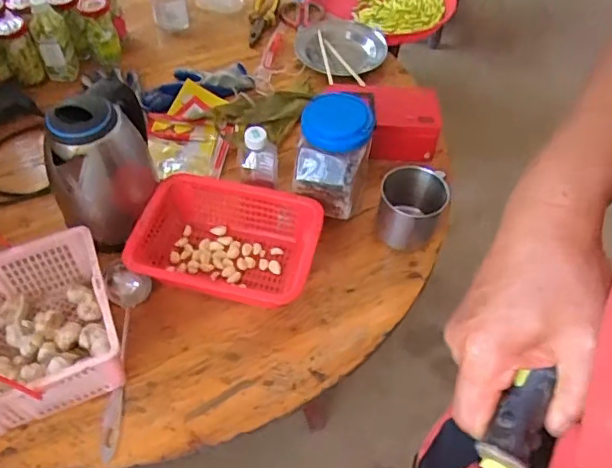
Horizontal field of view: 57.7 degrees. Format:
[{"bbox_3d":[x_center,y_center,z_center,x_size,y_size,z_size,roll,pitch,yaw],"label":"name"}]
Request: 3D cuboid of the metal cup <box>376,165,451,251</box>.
[{"bbox_3d":[0.164,-0.037,0.868,0.104,0.101,0.103,5,53,2],"label":"metal cup"}]

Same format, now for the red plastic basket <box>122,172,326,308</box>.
[{"bbox_3d":[-0.116,0.020,0.826,0.251,0.080,0.190,15,54,10],"label":"red plastic basket"}]

